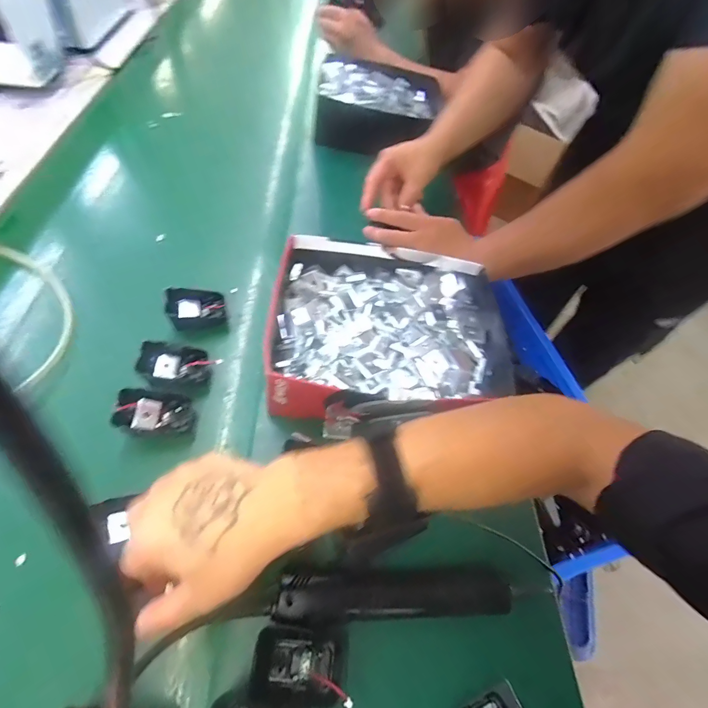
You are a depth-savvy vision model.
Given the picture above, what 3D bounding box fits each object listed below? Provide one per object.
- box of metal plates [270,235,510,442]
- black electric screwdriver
[{"bbox_3d":[0.040,-0.025,0.428,0.252,0.067,0.204,2,58,-3],"label":"box of metal plates"},{"bbox_3d":[0.038,0.198,0.309,0.194,0.035,0.033,2,57,-6],"label":"black electric screwdriver"}]

